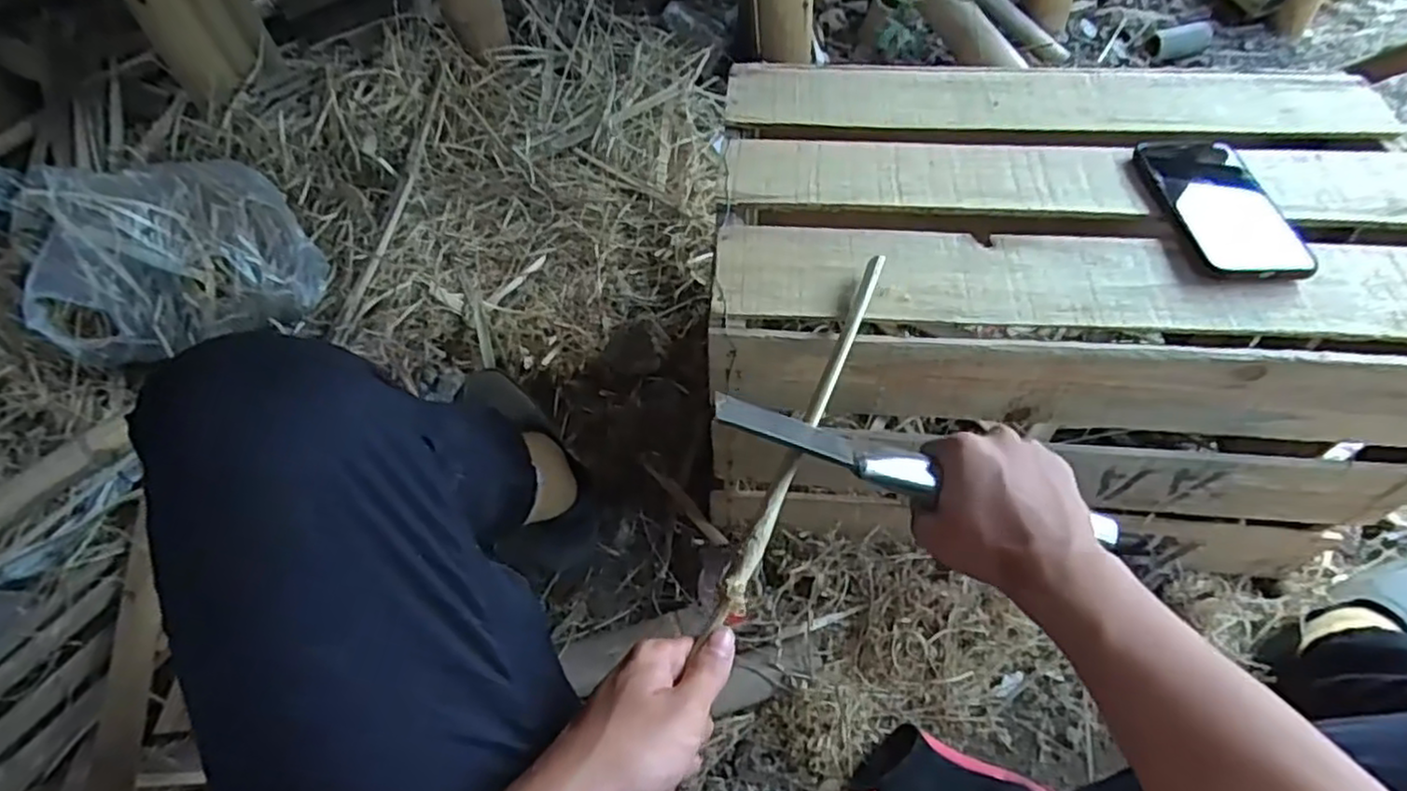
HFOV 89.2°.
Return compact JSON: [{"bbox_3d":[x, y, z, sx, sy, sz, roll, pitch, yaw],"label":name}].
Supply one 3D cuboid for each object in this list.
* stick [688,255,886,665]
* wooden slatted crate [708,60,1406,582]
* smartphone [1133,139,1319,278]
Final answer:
[{"bbox_3d":[0.069,0.016,0.460,0.014,0.015,0.278,21,63,15],"label":"stick"},{"bbox_3d":[0.308,-0.073,0.695,0.581,0.309,0.399,-1,51,3],"label":"wooden slatted crate"},{"bbox_3d":[0.404,-0.155,0.563,0.081,0.015,0.170,-2,51,2],"label":"smartphone"}]

